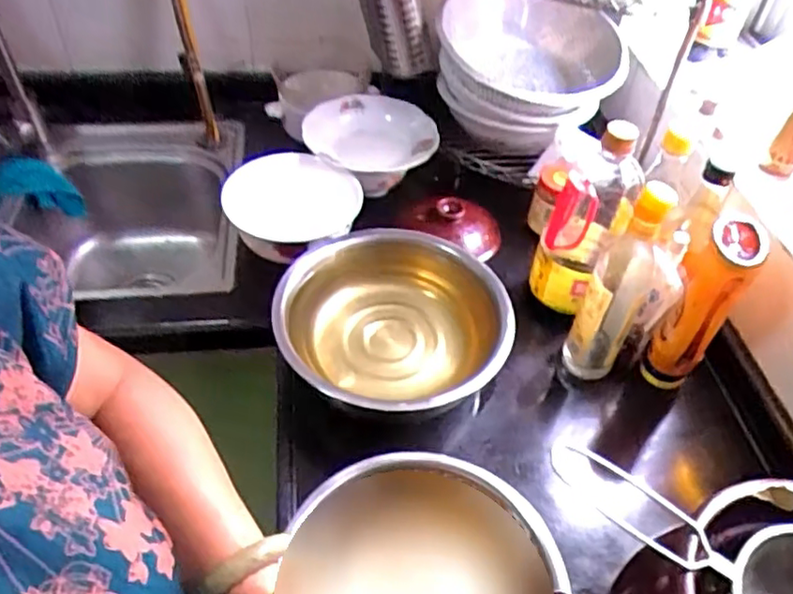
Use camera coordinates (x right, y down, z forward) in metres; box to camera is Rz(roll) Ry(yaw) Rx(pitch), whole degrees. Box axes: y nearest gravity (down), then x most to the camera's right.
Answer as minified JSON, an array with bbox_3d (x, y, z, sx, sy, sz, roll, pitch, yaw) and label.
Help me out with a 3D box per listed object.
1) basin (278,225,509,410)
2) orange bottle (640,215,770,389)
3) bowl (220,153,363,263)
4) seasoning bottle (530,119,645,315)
[{"bbox_3d":[0.002,0.024,0.728,0.240,0.078,0.260,2,48,-2],"label":"basin"},{"bbox_3d":[0.318,0.015,0.686,0.060,0.219,0.053,31,53,22],"label":"orange bottle"},{"bbox_3d":[-0.141,-0.117,0.857,0.172,0.060,0.165,2,48,-2],"label":"bowl"},{"bbox_3d":[0.225,-0.093,0.751,0.084,0.247,0.096,29,53,21],"label":"seasoning bottle"}]

